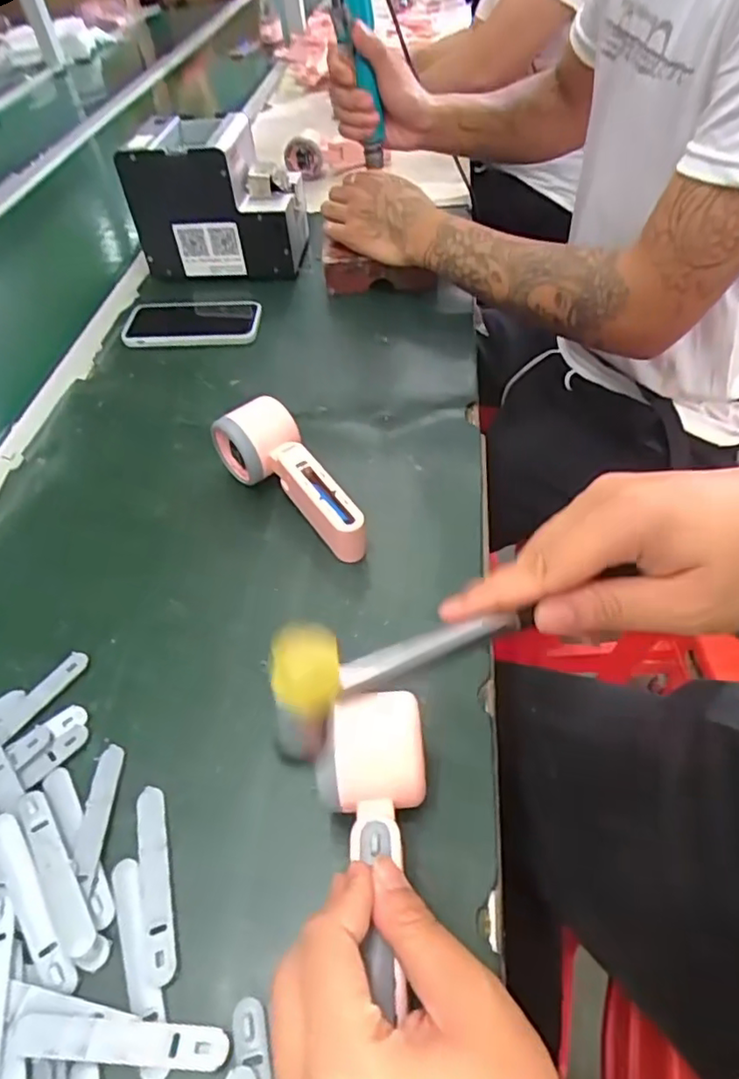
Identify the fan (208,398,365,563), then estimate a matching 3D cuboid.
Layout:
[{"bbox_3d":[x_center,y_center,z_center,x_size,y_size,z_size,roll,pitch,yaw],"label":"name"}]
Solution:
[{"bbox_3d":[-0.061,-0.046,0.470,0.057,0.059,0.153,-29,52,-17],"label":"fan"}]

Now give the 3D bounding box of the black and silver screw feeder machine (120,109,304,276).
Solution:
[{"bbox_3d":[-0.172,-0.400,0.728,0.185,0.146,0.122,-1,49,6],"label":"black and silver screw feeder machine"}]

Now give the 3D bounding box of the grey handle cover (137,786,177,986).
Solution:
[{"bbox_3d":[-0.112,0.174,0.319,0.015,0.004,0.094,-17,49,-8],"label":"grey handle cover"}]

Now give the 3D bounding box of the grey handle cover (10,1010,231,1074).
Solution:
[{"bbox_3d":[-0.110,0.220,0.272,0.094,0.010,0.016,0,49,7],"label":"grey handle cover"}]

